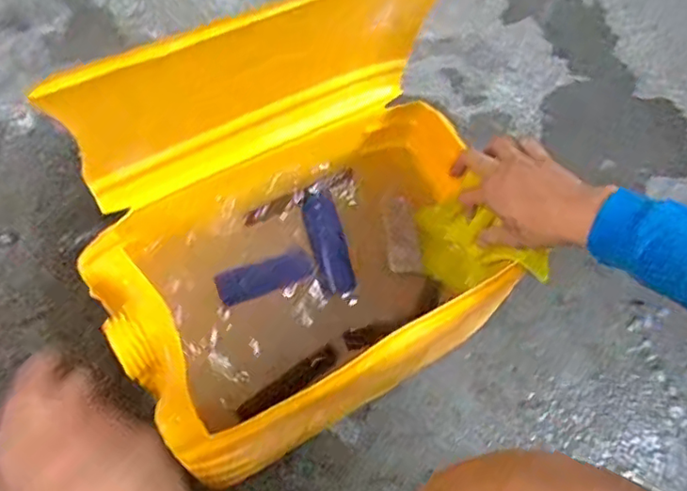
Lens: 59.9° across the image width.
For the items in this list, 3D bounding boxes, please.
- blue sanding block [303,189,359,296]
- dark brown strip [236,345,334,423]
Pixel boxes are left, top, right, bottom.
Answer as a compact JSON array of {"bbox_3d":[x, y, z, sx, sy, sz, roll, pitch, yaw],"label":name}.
[{"bbox_3d":[-0.017,-0.003,0.663,0.040,0.015,0.117,-15,78,-11],"label":"blue sanding block"},{"bbox_3d":[-0.056,0.143,0.610,0.113,0.006,0.022,-32,96,-18],"label":"dark brown strip"}]

